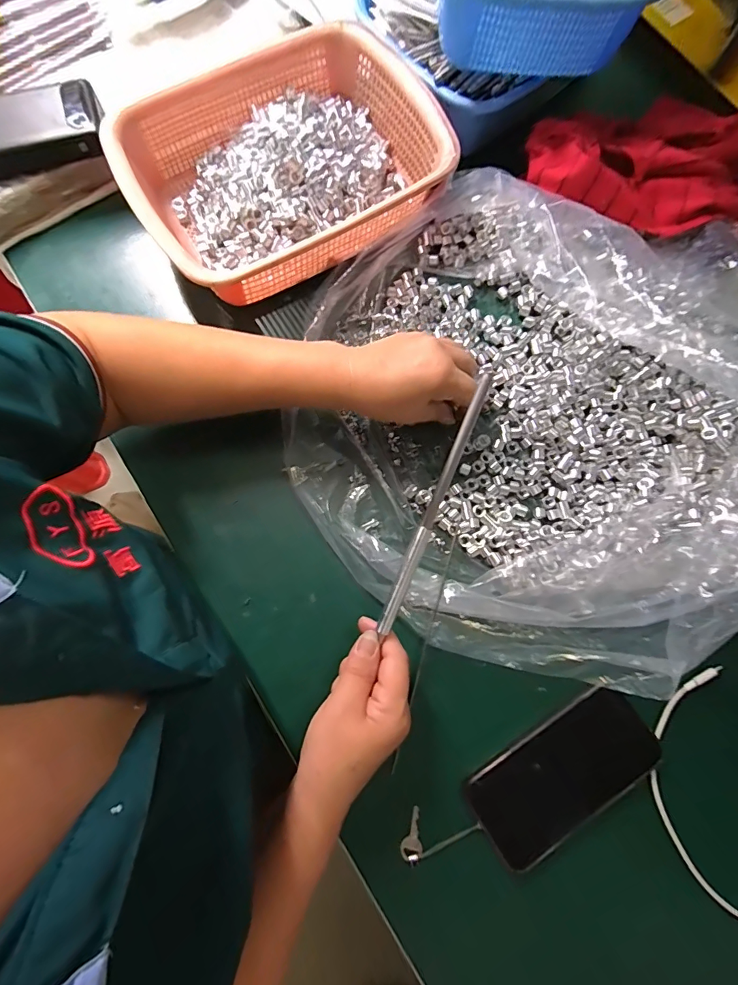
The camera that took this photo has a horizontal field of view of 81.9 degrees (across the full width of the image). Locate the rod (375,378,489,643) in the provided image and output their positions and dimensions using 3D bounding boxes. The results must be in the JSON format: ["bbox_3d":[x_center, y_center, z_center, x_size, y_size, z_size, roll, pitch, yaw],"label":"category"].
[{"bbox_3d":[0.044,0.016,0.305,0.009,0.007,0.201,22,102,3],"label":"rod"}]

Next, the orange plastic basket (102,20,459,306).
[{"bbox_3d":[-0.077,-0.316,0.421,0.287,0.073,0.209,-30,82,-6],"label":"orange plastic basket"}]

